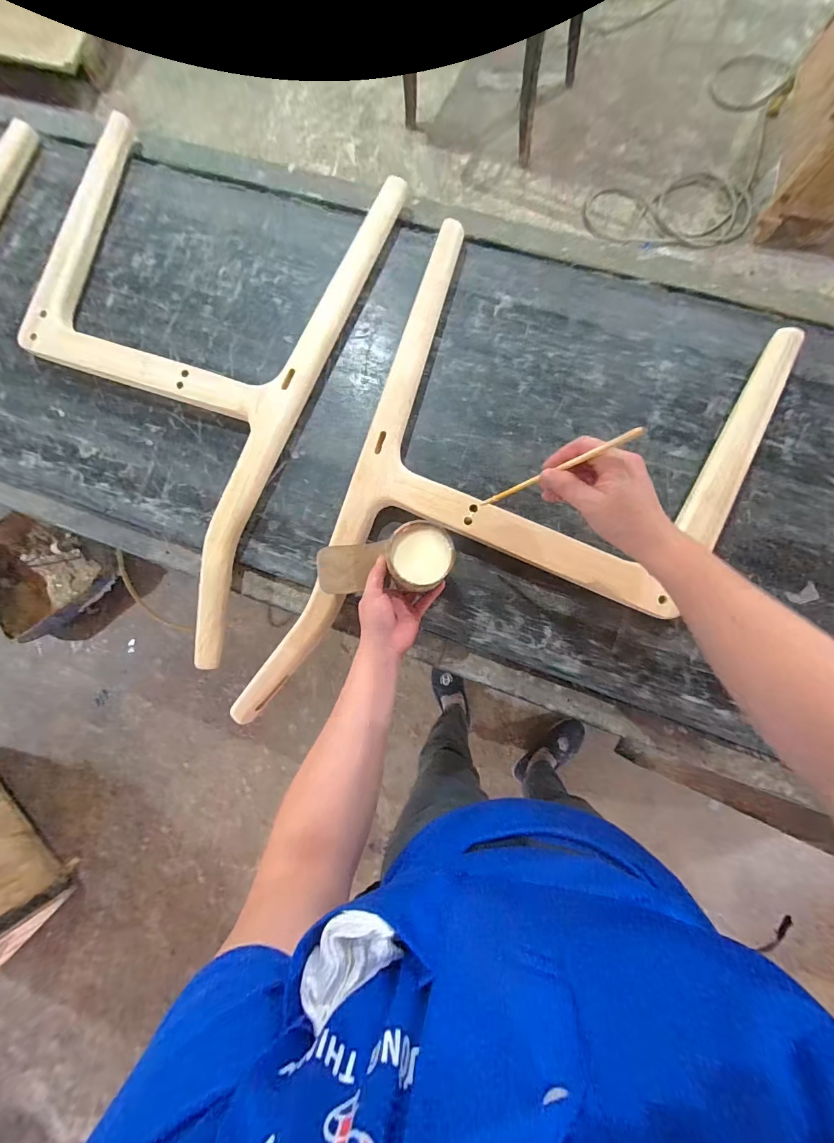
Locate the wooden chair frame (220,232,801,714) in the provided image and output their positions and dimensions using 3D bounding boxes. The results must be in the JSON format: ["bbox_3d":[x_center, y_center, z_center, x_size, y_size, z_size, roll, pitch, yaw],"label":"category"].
[{"bbox_3d":[0.128,-0.062,0.565,0.501,0.041,0.729,22,87,7],"label":"wooden chair frame"}]

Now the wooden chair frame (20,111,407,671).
[{"bbox_3d":[-0.399,-0.312,0.632,0.535,0.041,0.756,20,87,6],"label":"wooden chair frame"}]

